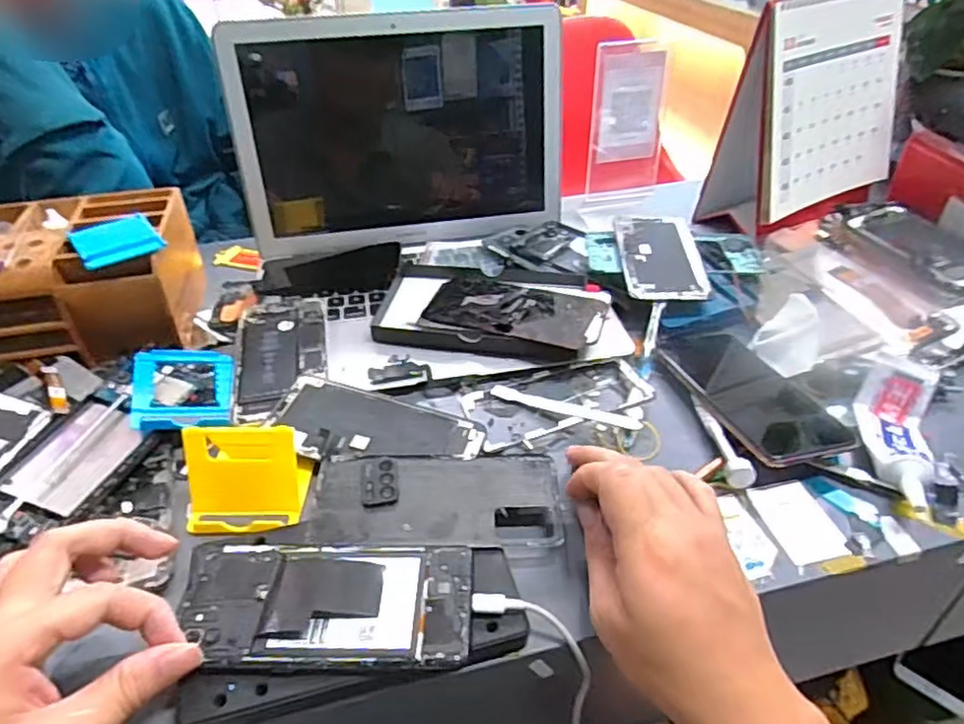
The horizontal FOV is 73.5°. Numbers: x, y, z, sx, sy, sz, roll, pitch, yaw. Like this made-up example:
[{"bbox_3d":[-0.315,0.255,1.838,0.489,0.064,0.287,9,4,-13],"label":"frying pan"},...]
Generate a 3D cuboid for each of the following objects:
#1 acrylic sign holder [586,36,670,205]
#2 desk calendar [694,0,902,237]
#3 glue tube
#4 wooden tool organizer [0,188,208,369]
[{"bbox_3d":[0.160,-0.257,0.712,0.078,0.182,0.051,9,39,14],"label":"acrylic sign holder"},{"bbox_3d":[0.347,-0.268,0.677,0.208,0.201,0.108,-27,44,-29],"label":"desk calendar"},{"bbox_3d":[0.286,0.049,0.443,0.046,0.039,0.120,14,40,19],"label":"glue tube"},{"bbox_3d":[-0.368,-0.073,0.553,0.216,0.088,0.139,-10,38,-10],"label":"wooden tool organizer"}]

